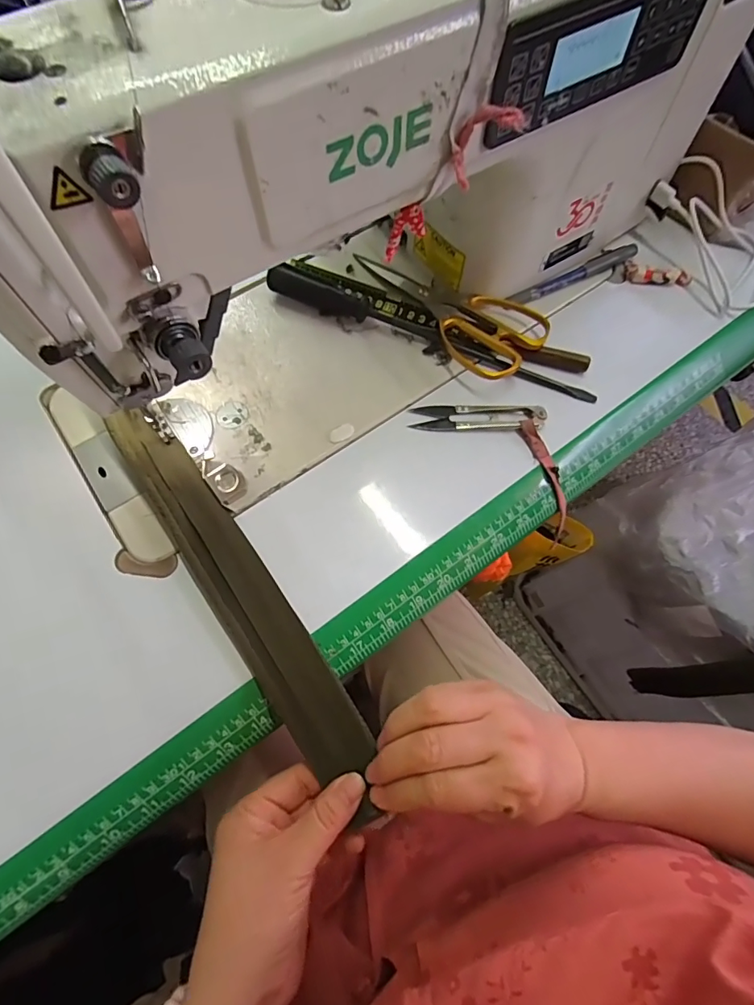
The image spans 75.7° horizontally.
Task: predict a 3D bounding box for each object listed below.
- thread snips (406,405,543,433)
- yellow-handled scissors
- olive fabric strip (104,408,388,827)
[{"bbox_3d":[0.077,-0.066,0.370,0.100,0.010,0.021,1,69,-1],"label":"thread snips"},{"bbox_3d":[0.051,-0.165,0.404,0.178,0.021,0.080,35,72,12],"label":"yellow-handled scissors"},{"bbox_3d":[-0.091,0.051,0.312,0.042,0.018,0.297,-34,72,-13],"label":"olive fabric strip"}]

